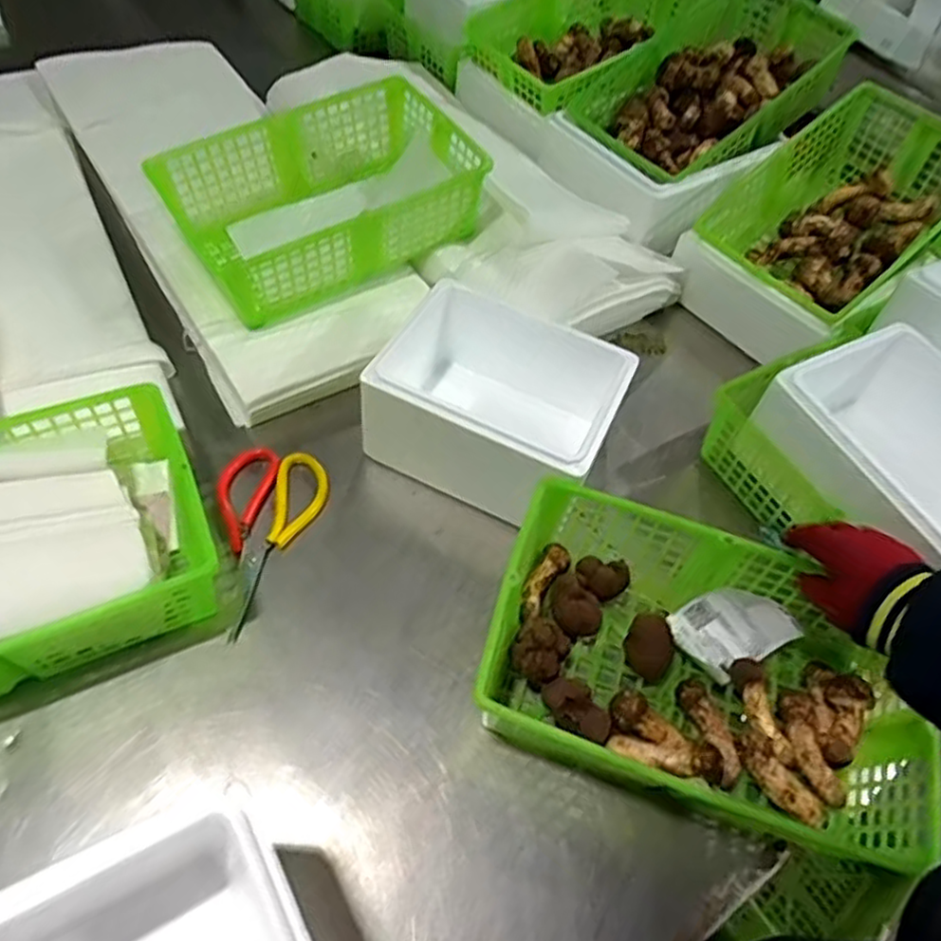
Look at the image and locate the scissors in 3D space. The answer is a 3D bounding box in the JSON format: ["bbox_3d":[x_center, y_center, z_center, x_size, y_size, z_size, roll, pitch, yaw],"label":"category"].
[{"bbox_3d":[-0.217,0.055,0.690,0.099,0.033,0.187,23,56,8],"label":"scissors"}]

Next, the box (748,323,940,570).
[{"bbox_3d":[0.415,-0.012,0.673,0.196,0.115,0.221,-19,60,-19],"label":"box"}]

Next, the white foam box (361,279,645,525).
[{"bbox_3d":[0.030,-0.061,0.740,0.224,0.138,0.166,24,56,10],"label":"white foam box"}]

